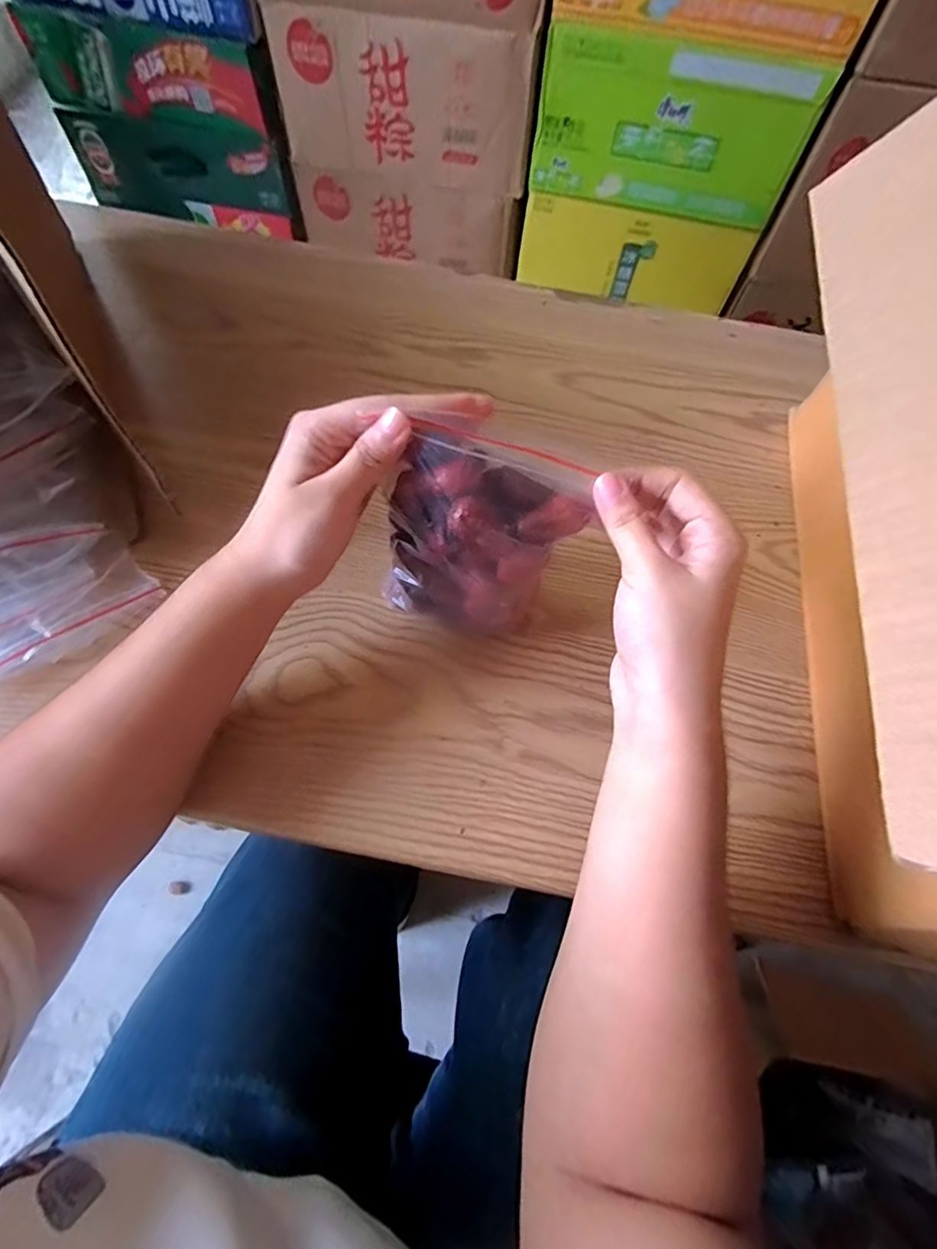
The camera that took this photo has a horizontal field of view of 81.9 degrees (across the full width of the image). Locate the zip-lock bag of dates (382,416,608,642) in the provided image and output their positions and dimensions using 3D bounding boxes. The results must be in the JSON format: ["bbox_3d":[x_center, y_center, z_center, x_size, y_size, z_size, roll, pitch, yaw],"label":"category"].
[{"bbox_3d":[0.004,-0.047,0.312,0.098,0.125,0.051,24,65,8],"label":"zip-lock bag of dates"}]

